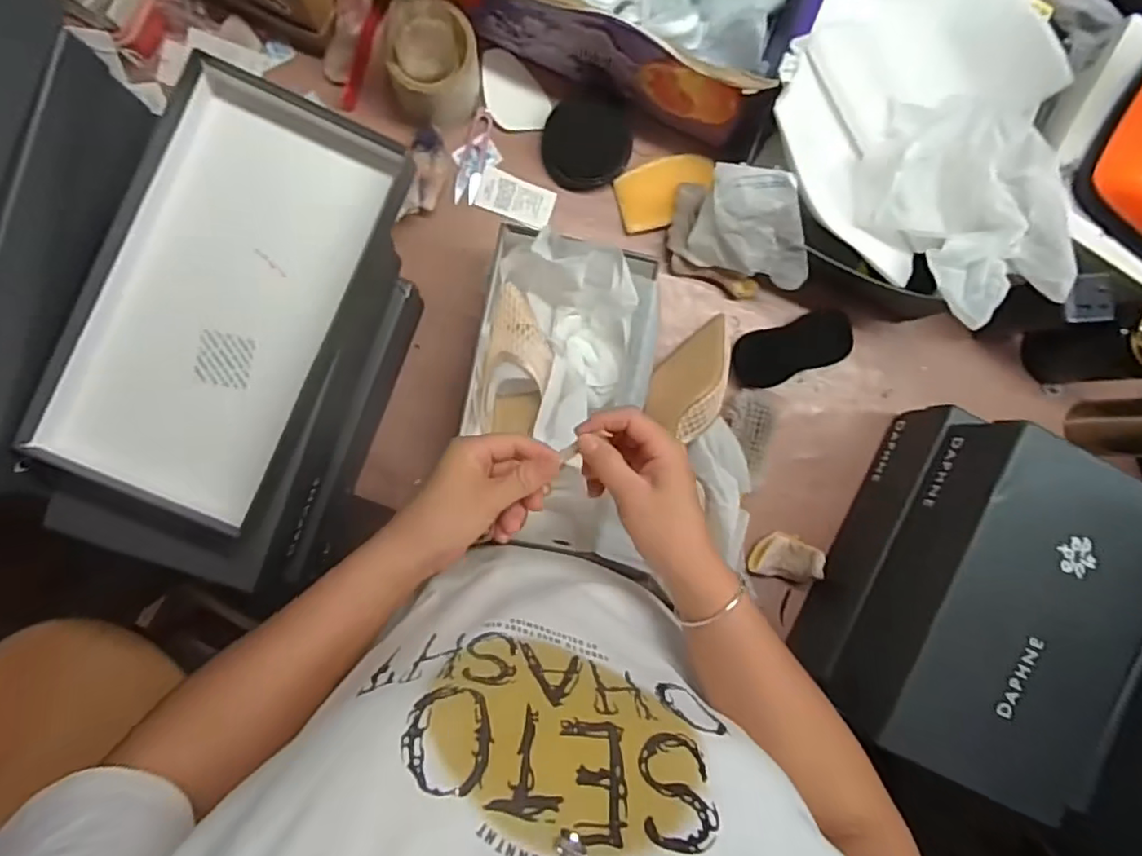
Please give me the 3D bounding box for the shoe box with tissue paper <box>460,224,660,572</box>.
[{"bbox_3d":[-0.014,-0.031,0.618,0.169,0.086,0.299,8,90,-4],"label":"shoe box with tissue paper"}]

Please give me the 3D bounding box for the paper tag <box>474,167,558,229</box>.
[{"bbox_3d":[-0.059,-0.249,0.675,0.080,0.005,0.043,19,94,-4],"label":"paper tag"}]

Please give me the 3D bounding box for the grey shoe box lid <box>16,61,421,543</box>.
[{"bbox_3d":[-0.250,-0.089,0.456,0.167,0.043,0.321,23,89,-4],"label":"grey shoe box lid"}]

